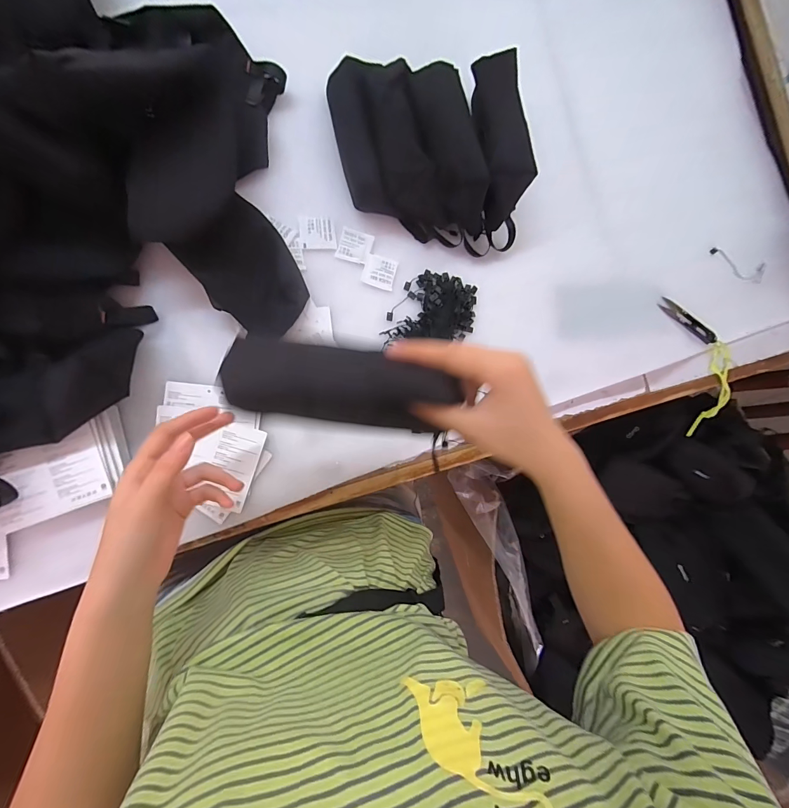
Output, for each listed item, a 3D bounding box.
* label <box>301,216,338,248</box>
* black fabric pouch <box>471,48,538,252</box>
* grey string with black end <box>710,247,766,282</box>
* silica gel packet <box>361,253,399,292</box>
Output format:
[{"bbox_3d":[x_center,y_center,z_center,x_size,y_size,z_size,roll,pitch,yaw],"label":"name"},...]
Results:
[{"bbox_3d":[-0.089,-0.204,0.439,0.041,0.004,0.040,-5,87,-11],"label":"label"},{"bbox_3d":[0.122,-0.300,0.441,0.071,0.084,0.200,-1,86,-10],"label":"black fabric pouch"},{"bbox_3d":[0.503,-0.203,0.546,0.091,0.004,0.032,16,94,-2],"label":"grey string with black end"},{"bbox_3d":[-0.017,-0.160,0.449,0.039,0.004,0.038,16,83,-9],"label":"silica gel packet"}]

